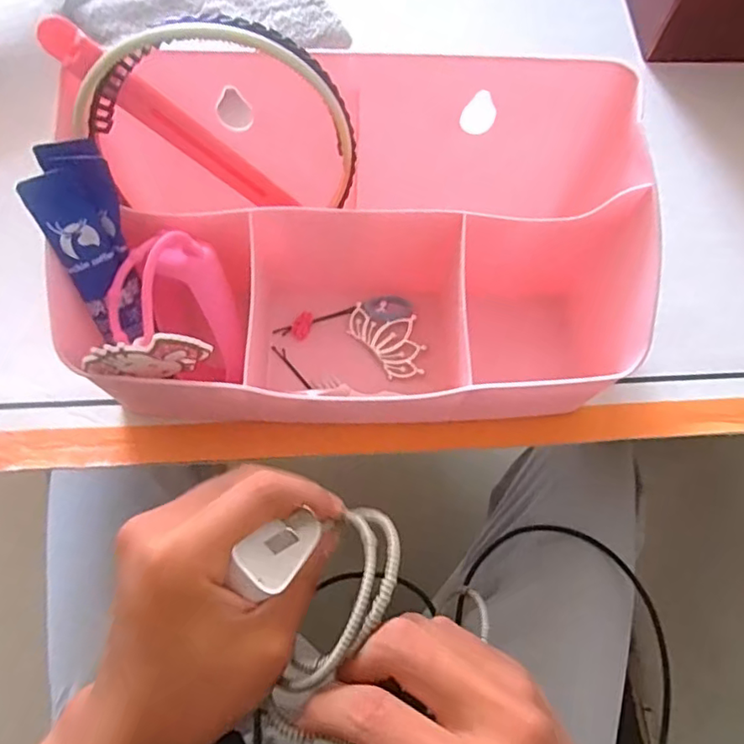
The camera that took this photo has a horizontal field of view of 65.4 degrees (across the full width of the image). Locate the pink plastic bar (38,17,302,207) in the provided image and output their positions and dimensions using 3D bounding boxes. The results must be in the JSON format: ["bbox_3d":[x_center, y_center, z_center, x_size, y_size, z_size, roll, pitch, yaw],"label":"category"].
[{"bbox_3d":[-0.095,-0.120,0.290,0.014,0.134,0.016,-12,60,41],"label":"pink plastic bar"}]

